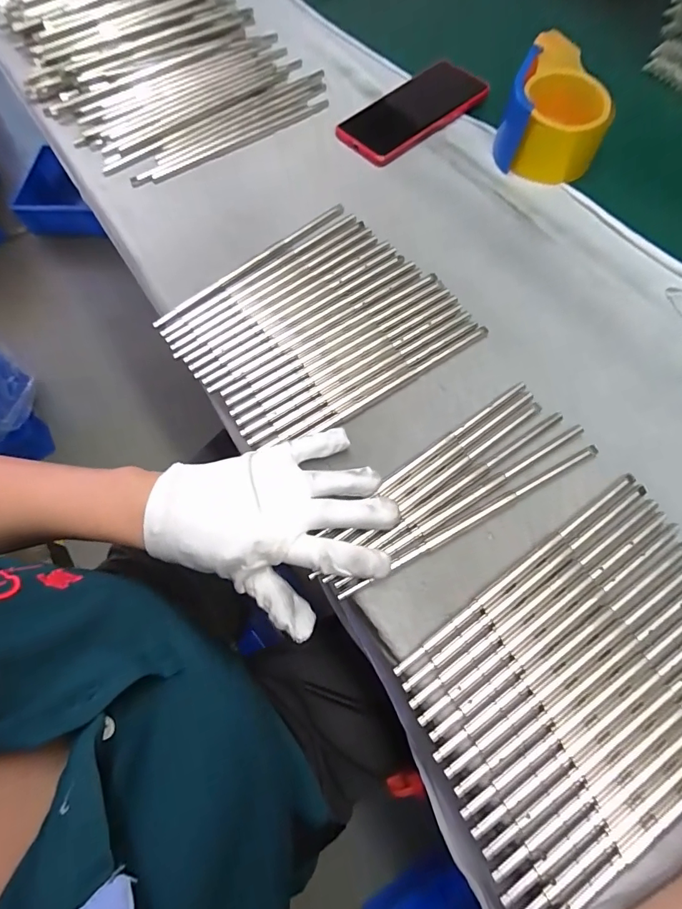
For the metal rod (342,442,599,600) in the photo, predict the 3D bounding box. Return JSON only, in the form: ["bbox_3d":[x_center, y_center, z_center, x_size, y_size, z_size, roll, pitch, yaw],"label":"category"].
[{"bbox_3d":[0.092,0.046,0.310,0.211,0.006,0.007,-28,69,-8],"label":"metal rod"}]

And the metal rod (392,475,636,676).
[{"bbox_3d":[0.120,0.077,0.294,0.209,0.004,0.008,-35,70,-11],"label":"metal rod"}]

